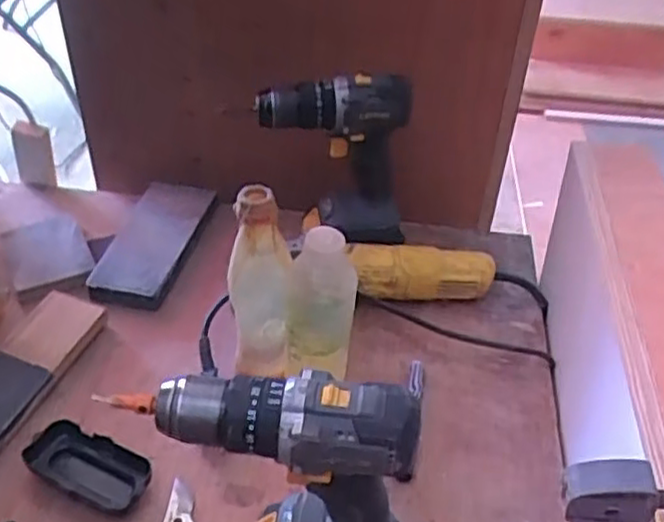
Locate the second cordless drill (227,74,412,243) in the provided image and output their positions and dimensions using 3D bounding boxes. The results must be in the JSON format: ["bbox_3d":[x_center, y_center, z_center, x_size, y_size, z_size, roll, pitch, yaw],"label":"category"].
[{"bbox_3d":[0.003,-0.102,0.788,0.174,0.198,0.063,-10,42,-16],"label":"second cordless drill"}]

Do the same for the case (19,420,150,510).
[{"bbox_3d":[-0.211,0.177,0.630,0.115,0.022,0.052,20,43,18],"label":"case"}]

